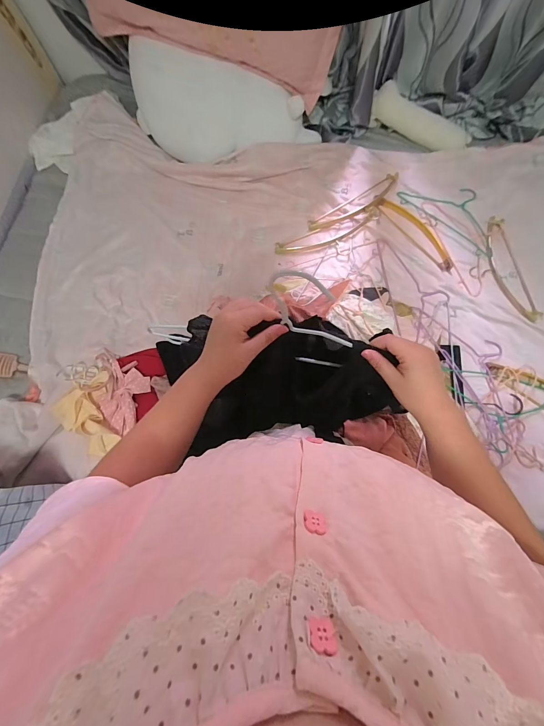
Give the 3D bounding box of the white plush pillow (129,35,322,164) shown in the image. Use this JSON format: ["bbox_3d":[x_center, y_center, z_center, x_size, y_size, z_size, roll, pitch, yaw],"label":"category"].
[{"bbox_3d":[-0.157,-0.853,1.068,0.635,0.269,0.157,3,73,1],"label":"white plush pillow"}]

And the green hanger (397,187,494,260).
[{"bbox_3d":[0.643,-0.533,1.085,0.203,0.011,0.375,-44,76,-9],"label":"green hanger"}]

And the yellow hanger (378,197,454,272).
[{"bbox_3d":[0.494,-0.448,1.066,0.090,0.011,0.338,-34,75,-10],"label":"yellow hanger"}]

